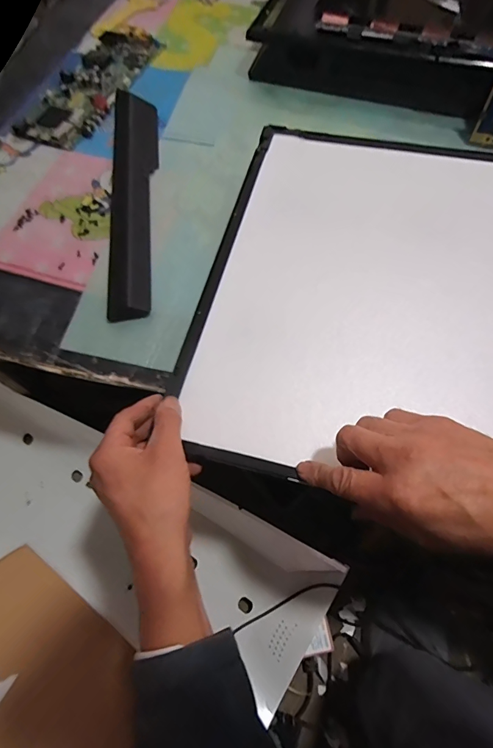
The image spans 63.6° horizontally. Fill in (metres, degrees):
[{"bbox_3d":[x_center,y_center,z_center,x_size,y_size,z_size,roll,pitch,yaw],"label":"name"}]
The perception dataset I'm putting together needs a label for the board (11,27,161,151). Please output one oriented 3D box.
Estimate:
[{"bbox_3d":[-0.231,-0.438,0.600,0.100,0.015,0.282,17,64,8],"label":"board"}]

